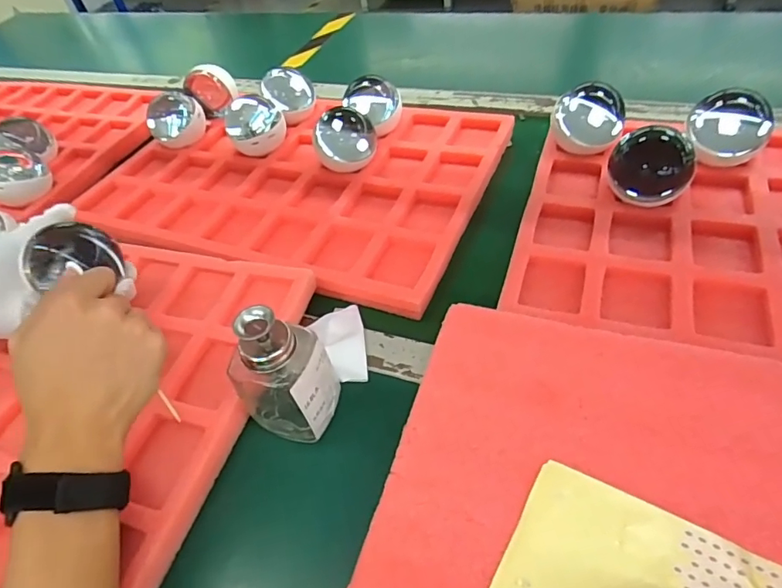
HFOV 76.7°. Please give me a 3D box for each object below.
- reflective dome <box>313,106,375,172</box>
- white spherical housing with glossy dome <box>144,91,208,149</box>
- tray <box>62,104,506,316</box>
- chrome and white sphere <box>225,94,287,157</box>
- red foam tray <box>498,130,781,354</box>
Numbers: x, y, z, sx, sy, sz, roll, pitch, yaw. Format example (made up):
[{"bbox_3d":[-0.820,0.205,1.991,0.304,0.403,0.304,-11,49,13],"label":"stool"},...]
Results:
[{"bbox_3d":[-0.055,-0.189,0.602,0.069,0.068,0.078,2,50,13],"label":"reflective dome"},{"bbox_3d":[-0.306,-0.240,0.699,0.070,0.062,0.074,1,46,11],"label":"white spherical housing with glossy dome"},{"bbox_3d":[-0.134,-0.154,0.625,0.504,0.044,0.329,12,52,20],"label":"tray"},{"bbox_3d":[-0.176,-0.219,0.648,0.076,0.074,0.077,-17,45,-8],"label":"chrome and white sphere"},{"bbox_3d":[0.382,-0.066,0.447,0.476,0.031,0.329,12,52,20],"label":"red foam tray"}]

